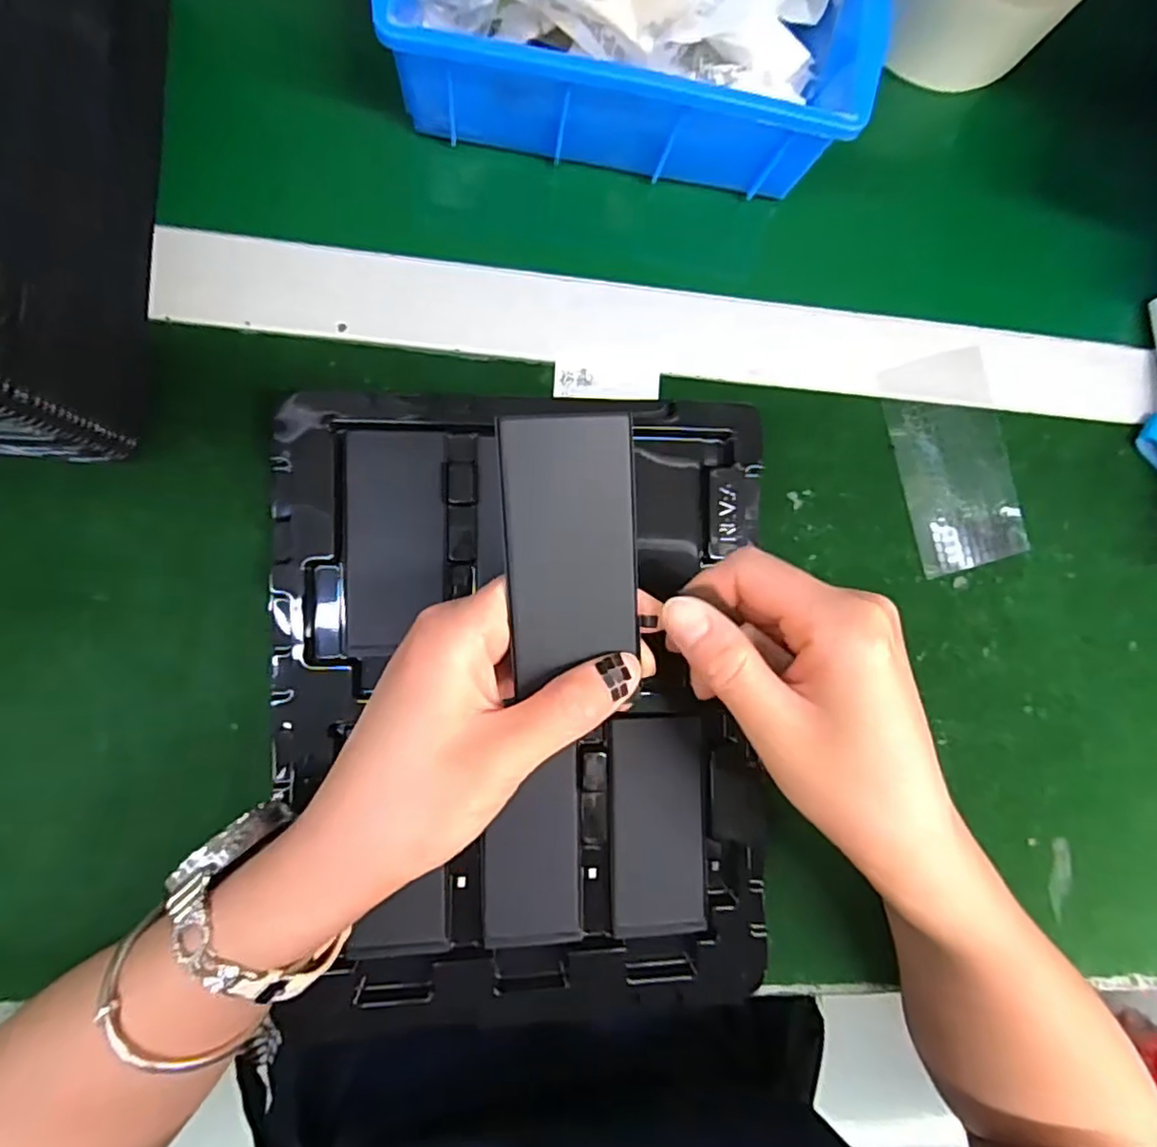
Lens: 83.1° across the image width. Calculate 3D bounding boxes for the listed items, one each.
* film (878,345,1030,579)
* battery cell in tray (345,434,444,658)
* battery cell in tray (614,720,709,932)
[{"bbox_3d":[0.192,-0.057,0.333,0.060,0.004,0.107,-16,90,-8],"label":"film"},{"bbox_3d":[-0.081,-0.014,0.289,0.043,0.005,0.097,1,90,-8],"label":"battery cell in tray"},{"bbox_3d":[0.037,0.116,0.302,0.042,0.005,0.098,-1,90,-8],"label":"battery cell in tray"}]

